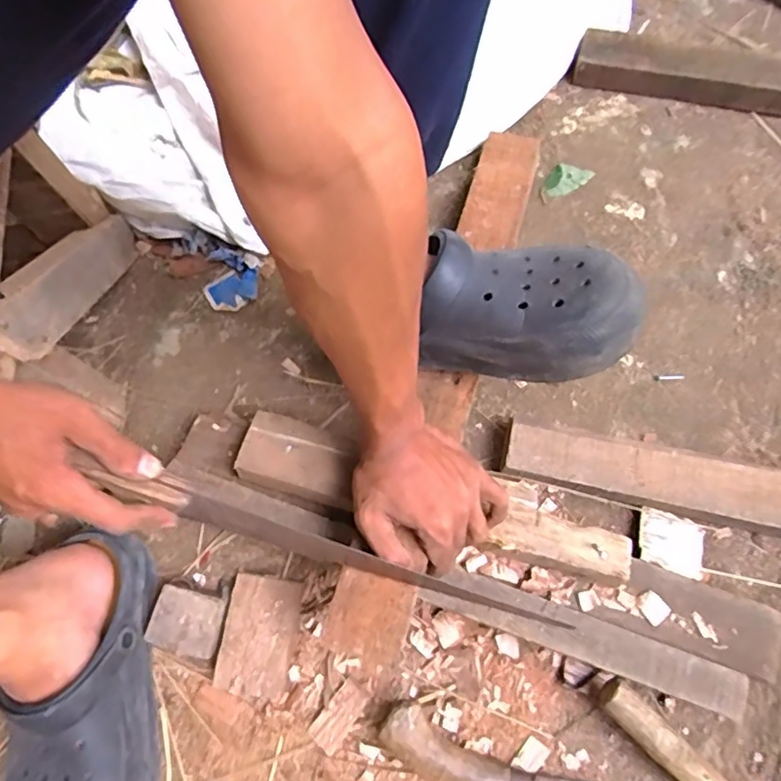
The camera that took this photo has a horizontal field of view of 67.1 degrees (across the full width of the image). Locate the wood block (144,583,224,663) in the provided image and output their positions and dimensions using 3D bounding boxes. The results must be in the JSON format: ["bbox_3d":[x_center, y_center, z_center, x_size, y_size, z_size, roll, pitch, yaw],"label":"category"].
[{"bbox_3d":[-0.183,0.213,0.543,0.067,0.039,0.052,14,72,6],"label":"wood block"}]

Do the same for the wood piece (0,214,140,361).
[{"bbox_3d":[-0.299,-0.106,0.554,0.018,0.061,0.290,-5,30,-1],"label":"wood piece"}]

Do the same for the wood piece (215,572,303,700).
[{"bbox_3d":[-0.117,0.220,0.534,0.060,0.040,0.097,8,71,4],"label":"wood piece"}]

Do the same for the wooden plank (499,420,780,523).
[{"bbox_3d":[0.335,0.096,0.569,0.453,0.046,0.063,12,72,5],"label":"wooden plank"}]

